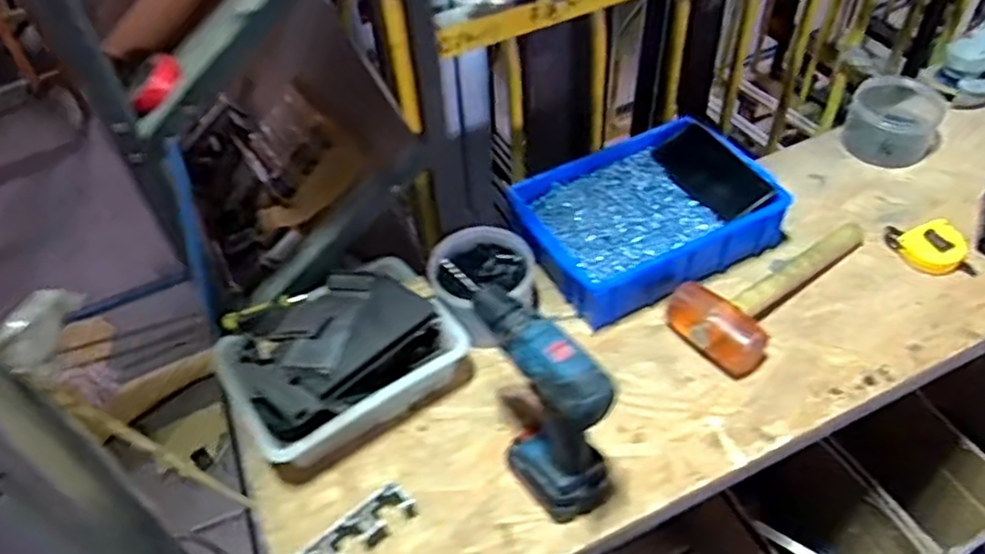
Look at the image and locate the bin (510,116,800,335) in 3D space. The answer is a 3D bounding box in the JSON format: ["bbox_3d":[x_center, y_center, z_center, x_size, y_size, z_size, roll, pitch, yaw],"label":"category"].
[{"bbox_3d":[0.184,-0.079,0.910,0.290,0.093,0.207,-23,51,-17],"label":"bin"}]

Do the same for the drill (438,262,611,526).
[{"bbox_3d":[0.040,0.102,0.682,0.076,0.214,0.190,-26,52,-19],"label":"drill"}]

